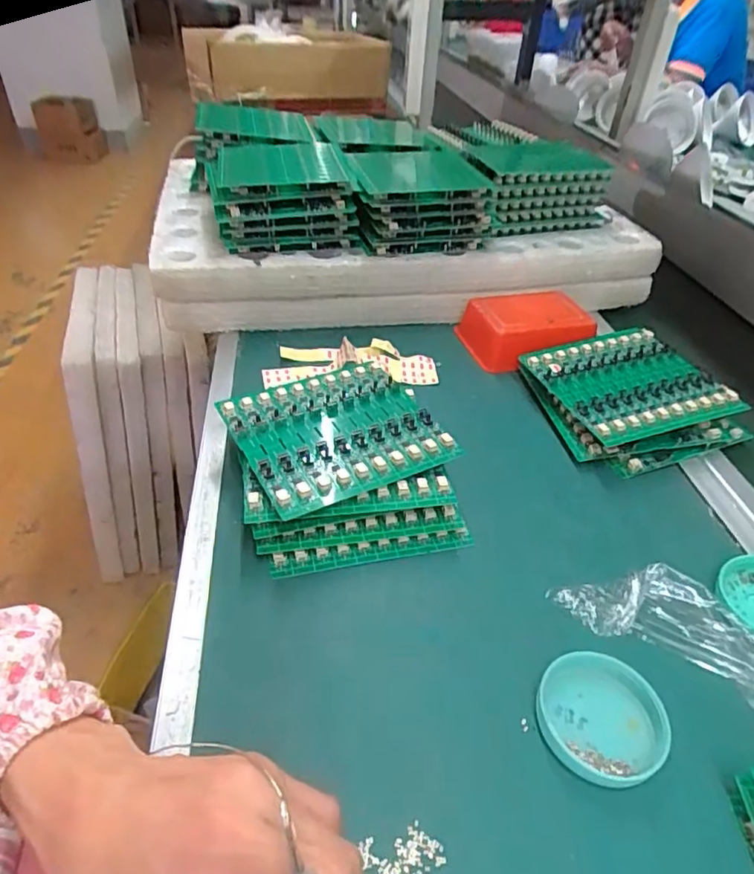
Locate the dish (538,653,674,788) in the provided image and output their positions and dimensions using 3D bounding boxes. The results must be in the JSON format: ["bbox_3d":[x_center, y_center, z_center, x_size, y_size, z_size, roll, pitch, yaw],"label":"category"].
[{"bbox_3d":[0.118,0.146,0.294,0.061,0.016,0.063,2,40,-2],"label":"dish"}]

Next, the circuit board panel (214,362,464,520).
[{"bbox_3d":[-0.030,-0.007,0.411,0.137,0.010,0.127,-19,44,-23],"label":"circuit board panel"}]

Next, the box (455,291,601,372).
[{"bbox_3d":[0.155,-0.113,0.584,0.123,0.041,0.094,-5,41,-10],"label":"box"}]

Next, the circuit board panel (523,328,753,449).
[{"bbox_3d":[0.220,-0.048,0.494,0.137,0.017,0.128,-14,44,-13],"label":"circuit board panel"}]

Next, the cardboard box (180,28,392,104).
[{"bbox_3d":[-0.201,-0.828,1.257,0.438,0.120,0.248,-8,41,-11],"label":"cardboard box"}]

